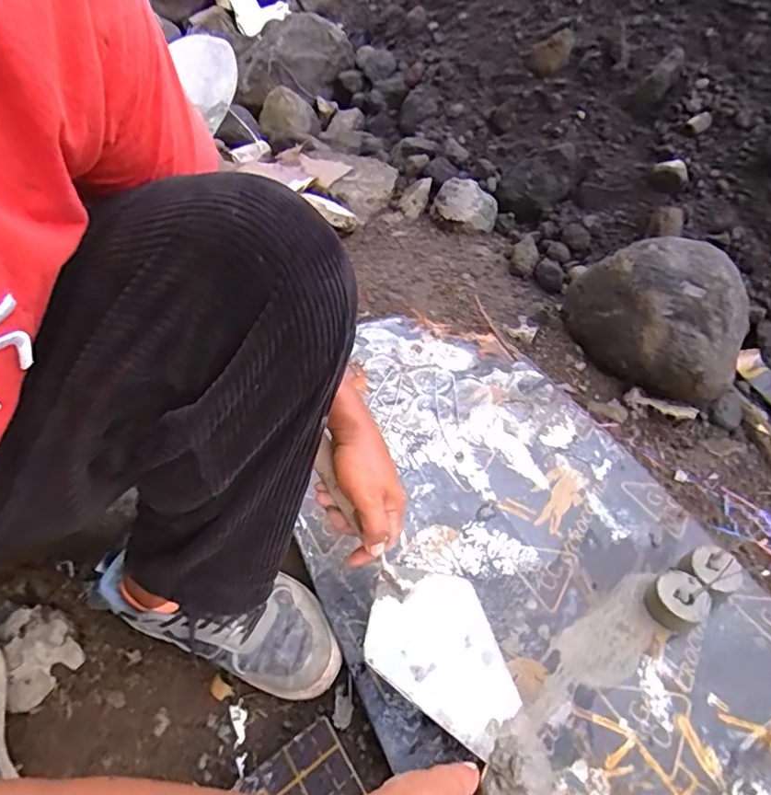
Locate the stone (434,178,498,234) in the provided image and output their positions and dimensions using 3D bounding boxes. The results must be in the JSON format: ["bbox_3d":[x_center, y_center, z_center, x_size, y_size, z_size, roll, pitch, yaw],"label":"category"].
[{"bbox_3d":[0.183,-0.430,1.167,0.129,0.082,0.106,32,57,23],"label":"stone"}]

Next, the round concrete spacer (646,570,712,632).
[{"bbox_3d":[0.313,0.222,0.559,0.058,0.034,0.052,-30,57,-23],"label":"round concrete spacer"}]

